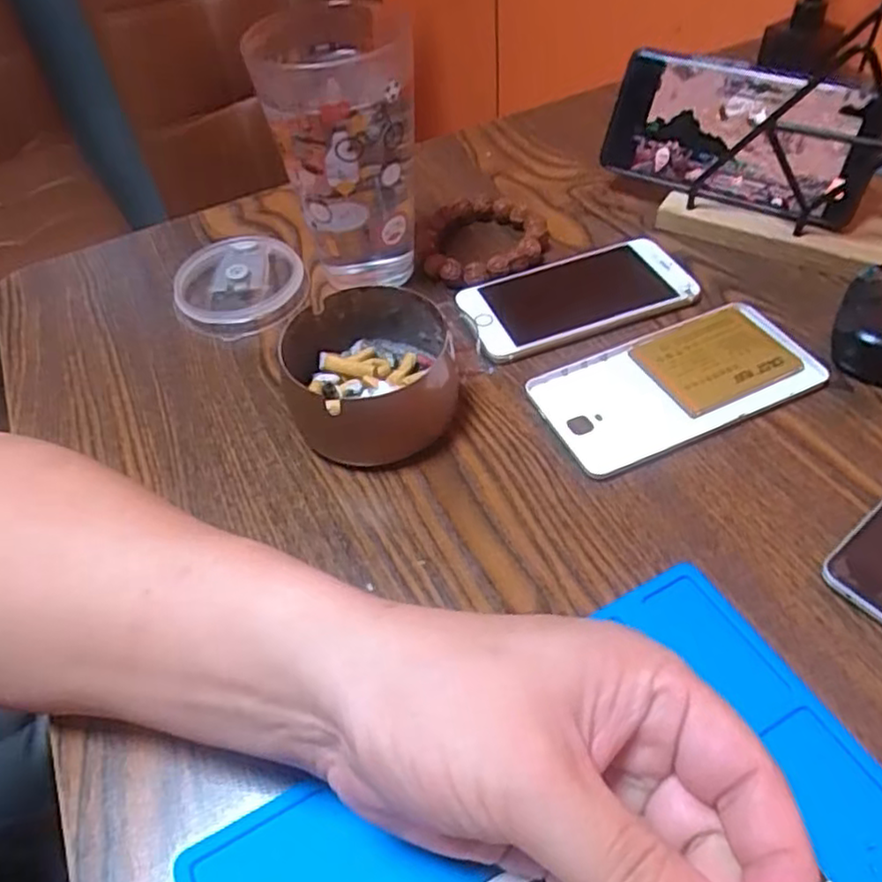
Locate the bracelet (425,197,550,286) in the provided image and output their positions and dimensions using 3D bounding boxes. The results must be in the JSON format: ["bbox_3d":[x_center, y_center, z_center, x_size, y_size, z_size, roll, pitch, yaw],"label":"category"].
[{"bbox_3d":[0.028,-0.132,0.463,0.074,0.018,0.077,-3,50,4],"label":"bracelet"}]

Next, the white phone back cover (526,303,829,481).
[{"bbox_3d":[0.124,-0.032,0.375,0.145,0.006,0.073,-22,51,-12],"label":"white phone back cover"}]

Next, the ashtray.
[{"bbox_3d":[-0.034,-0.038,0.369,0.086,0.044,0.077,-18,51,-9],"label":"ashtray"}]

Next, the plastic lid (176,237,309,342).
[{"bbox_3d":[-0.128,-0.099,0.451,0.081,0.017,0.079,-16,50,-7],"label":"plastic lid"}]

